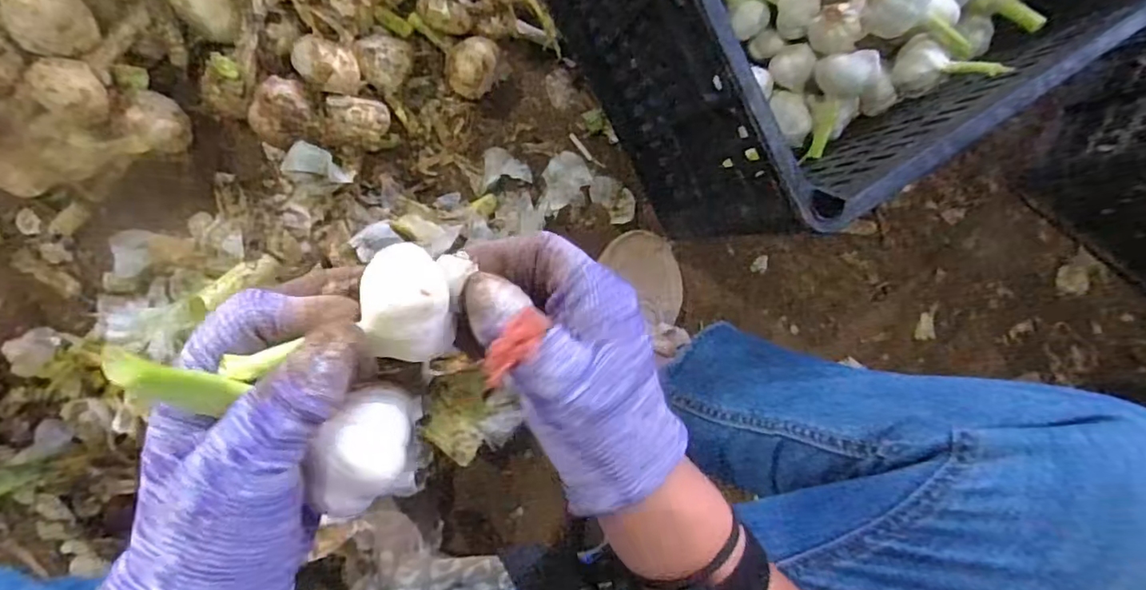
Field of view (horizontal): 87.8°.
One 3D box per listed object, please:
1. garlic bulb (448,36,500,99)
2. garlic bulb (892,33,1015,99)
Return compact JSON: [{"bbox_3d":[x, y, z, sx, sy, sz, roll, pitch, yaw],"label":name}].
[{"bbox_3d":[-0.096,-0.215,0.570,0.048,0.056,0.052,3,95,-7],"label":"garlic bulb"},{"bbox_3d":[0.308,-0.194,0.497,0.062,0.081,0.040,38,90,-9],"label":"garlic bulb"}]

